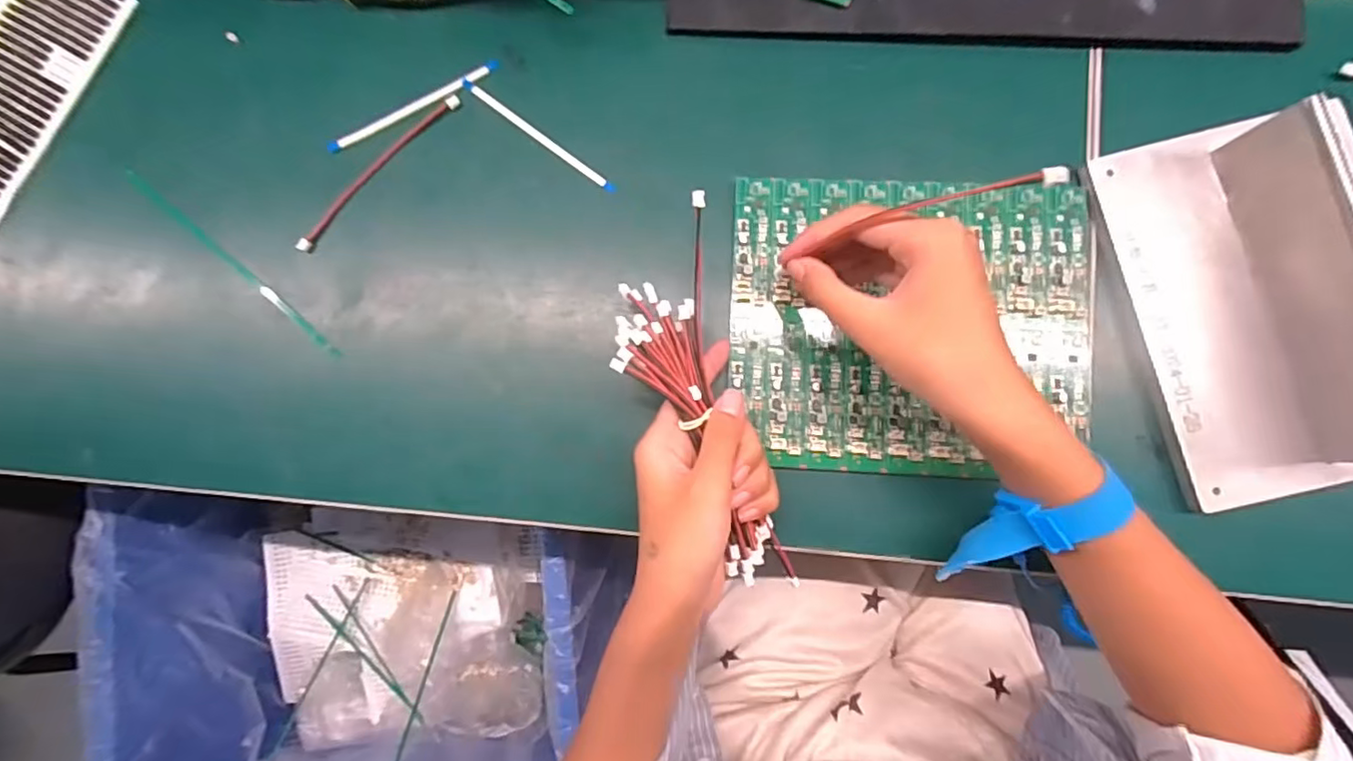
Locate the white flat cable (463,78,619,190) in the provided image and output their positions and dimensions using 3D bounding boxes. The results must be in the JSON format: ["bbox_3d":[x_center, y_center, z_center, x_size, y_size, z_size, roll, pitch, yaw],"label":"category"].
[{"bbox_3d":[-0.085,-0.150,0.360,0.117,0.004,0.005,37,88,6],"label":"white flat cable"}]

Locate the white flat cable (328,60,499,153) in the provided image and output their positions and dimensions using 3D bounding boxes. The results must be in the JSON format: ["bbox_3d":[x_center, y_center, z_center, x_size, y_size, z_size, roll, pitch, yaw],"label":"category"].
[{"bbox_3d":[-0.164,-0.172,0.367,0.115,0.004,0.011,-26,84,1],"label":"white flat cable"}]

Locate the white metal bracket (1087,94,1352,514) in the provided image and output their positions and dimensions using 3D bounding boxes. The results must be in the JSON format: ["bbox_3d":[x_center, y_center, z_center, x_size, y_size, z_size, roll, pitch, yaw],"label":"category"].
[{"bbox_3d":[0.312,-0.043,0.298,0.119,0.058,0.200,-13,84,2],"label":"white metal bracket"}]

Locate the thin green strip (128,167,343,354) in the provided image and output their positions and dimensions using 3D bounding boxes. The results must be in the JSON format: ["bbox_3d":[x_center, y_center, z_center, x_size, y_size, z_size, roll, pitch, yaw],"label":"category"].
[{"bbox_3d":[-0.273,-0.071,0.362,0.180,0.007,0.007,39,88,6],"label":"thin green strip"}]

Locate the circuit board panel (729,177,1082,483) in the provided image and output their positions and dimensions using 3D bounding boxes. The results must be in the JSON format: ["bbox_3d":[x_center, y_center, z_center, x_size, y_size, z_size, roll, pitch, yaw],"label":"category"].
[{"bbox_3d":[0.131,-0.033,0.333,0.195,0.005,0.168,2,85,4],"label":"circuit board panel"}]

